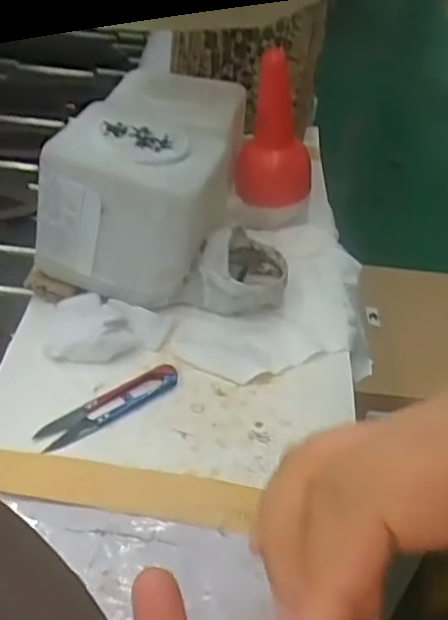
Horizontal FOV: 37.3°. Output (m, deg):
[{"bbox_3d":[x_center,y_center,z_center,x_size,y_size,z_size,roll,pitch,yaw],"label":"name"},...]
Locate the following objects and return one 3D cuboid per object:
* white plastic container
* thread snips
[{"bbox_3d":[-0.060,-0.101,0.550,0.124,0.134,0.185,10,39,6],"label":"white plastic container"},{"bbox_3d":[-0.076,0.062,0.442,0.102,0.011,0.023,-23,46,-31],"label":"thread snips"}]

